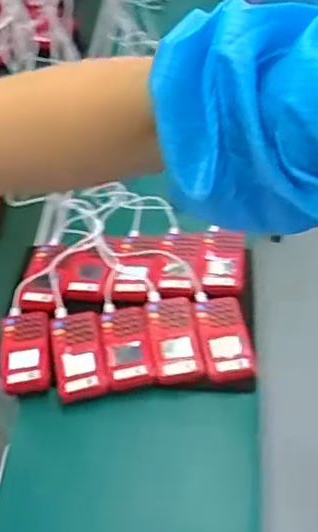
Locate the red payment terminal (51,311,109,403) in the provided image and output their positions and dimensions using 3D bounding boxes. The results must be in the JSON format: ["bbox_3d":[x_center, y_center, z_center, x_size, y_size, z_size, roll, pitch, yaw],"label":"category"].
[{"bbox_3d":[-0.105,0.118,0.882,0.065,0.029,0.122,-11,45,-5],"label":"red payment terminal"}]

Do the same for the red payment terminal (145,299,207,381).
[{"bbox_3d":[0.021,0.092,0.877,0.061,0.031,0.121,-7,45,-1],"label":"red payment terminal"}]

